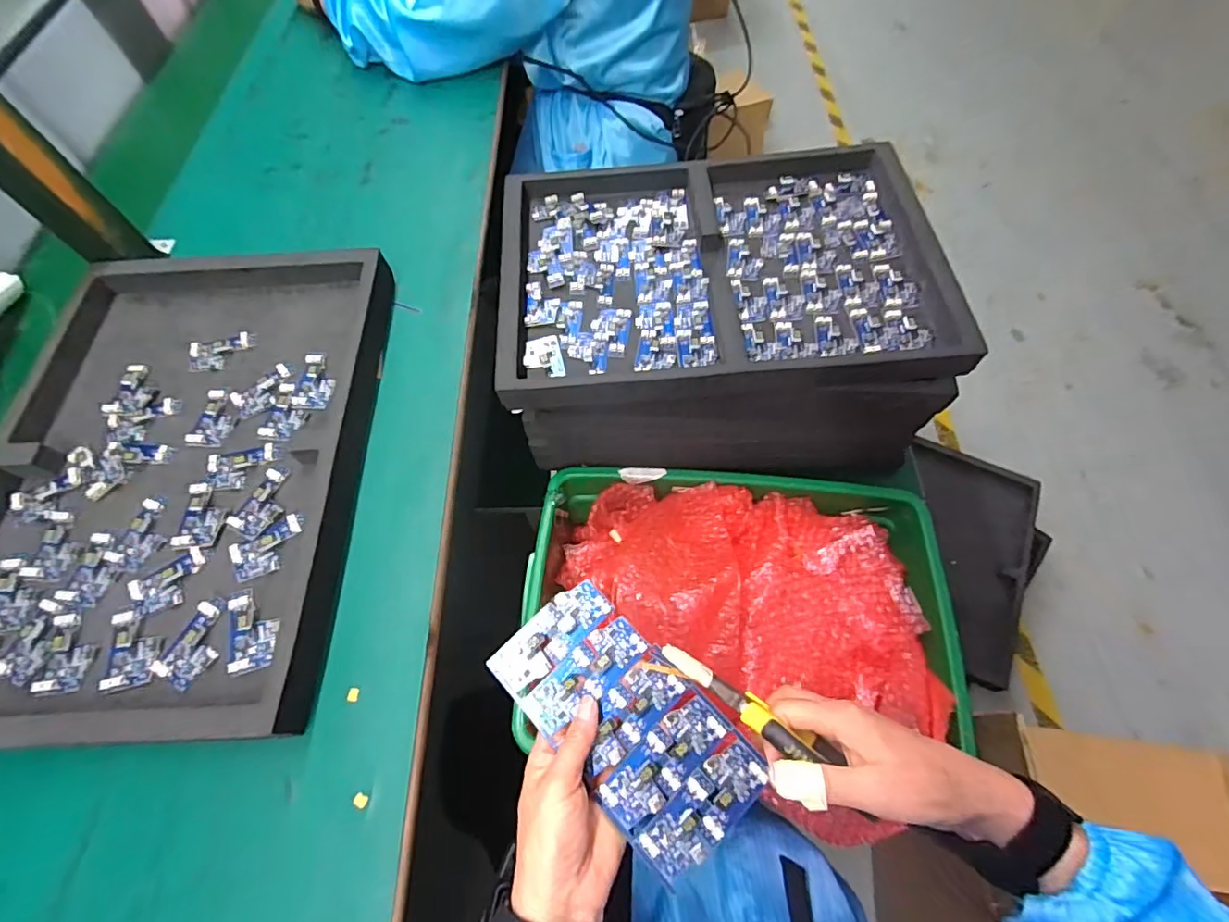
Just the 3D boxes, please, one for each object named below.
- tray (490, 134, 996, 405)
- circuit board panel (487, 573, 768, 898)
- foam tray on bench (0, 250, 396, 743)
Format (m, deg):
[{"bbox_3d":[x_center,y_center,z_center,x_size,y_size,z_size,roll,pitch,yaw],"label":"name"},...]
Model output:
[{"bbox_3d":[0.101,-0.198,0.553,0.427,0.050,0.315,-5,63,0],"label":"tray"},{"bbox_3d":[0.008,0.180,0.377,0.187,0.013,0.096,42,72,17],"label":"circuit board panel"},{"bbox_3d":[-0.356,-0.008,0.447,0.284,0.043,0.423,-3,63,0],"label":"foam tray on bench"}]

